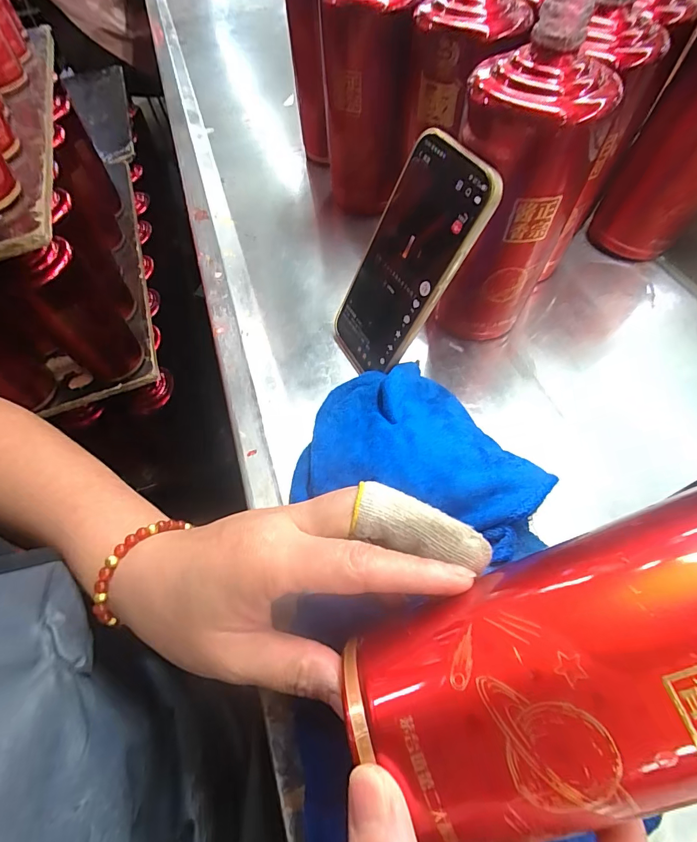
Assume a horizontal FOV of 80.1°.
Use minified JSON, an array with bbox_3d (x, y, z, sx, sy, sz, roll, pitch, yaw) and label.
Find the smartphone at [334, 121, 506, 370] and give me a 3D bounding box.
[{"bbox_3d":[0.036,-0.105,0.293,0.007,0.162,0.079,-9,57,-36],"label":"smartphone"}]

